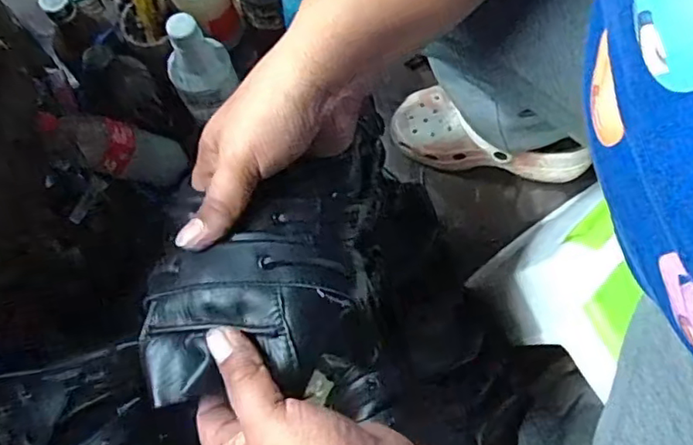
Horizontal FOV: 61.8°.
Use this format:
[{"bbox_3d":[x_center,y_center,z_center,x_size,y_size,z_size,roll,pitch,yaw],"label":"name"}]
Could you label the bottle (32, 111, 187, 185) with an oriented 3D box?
[{"bbox_3d":[-0.250,-0.082,0.629,0.047,0.172,0.054,-16,73,25],"label":"bottle"}]

